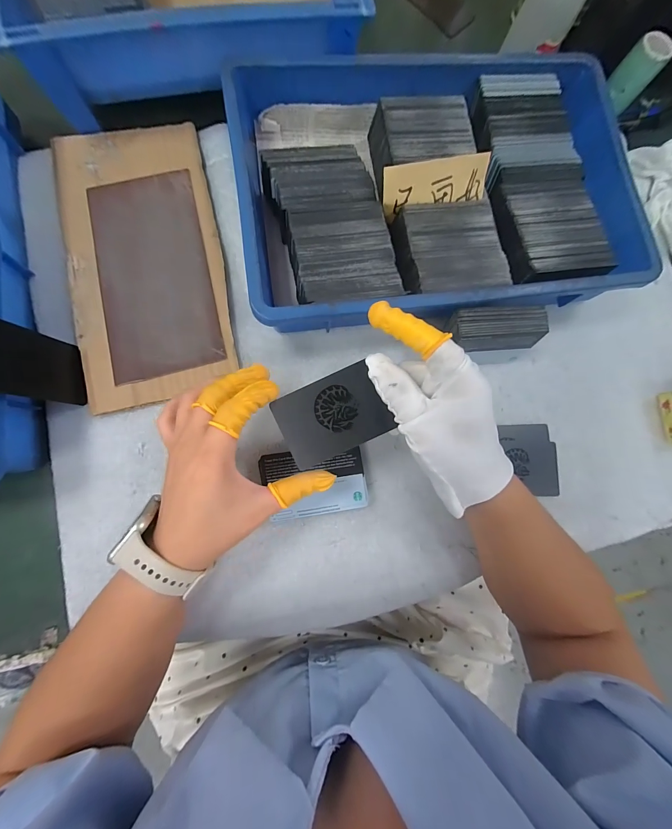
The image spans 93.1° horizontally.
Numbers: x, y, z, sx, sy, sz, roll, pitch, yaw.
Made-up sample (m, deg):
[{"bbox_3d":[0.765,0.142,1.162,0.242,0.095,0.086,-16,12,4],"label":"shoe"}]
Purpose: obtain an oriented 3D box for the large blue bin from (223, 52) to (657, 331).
[{"bbox_3d":[0.092,-0.215,0.307,0.357,0.063,0.261,-9,85,-7],"label":"large blue bin"}]

